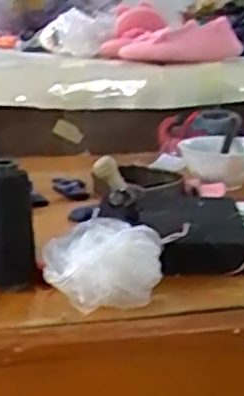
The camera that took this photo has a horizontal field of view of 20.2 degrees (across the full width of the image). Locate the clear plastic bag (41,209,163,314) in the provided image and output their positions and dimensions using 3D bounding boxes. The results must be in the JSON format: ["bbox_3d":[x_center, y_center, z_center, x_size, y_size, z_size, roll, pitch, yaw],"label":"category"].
[{"bbox_3d":[-0.011,0.053,0.590,0.086,0.055,0.094,13,20,37],"label":"clear plastic bag"}]

